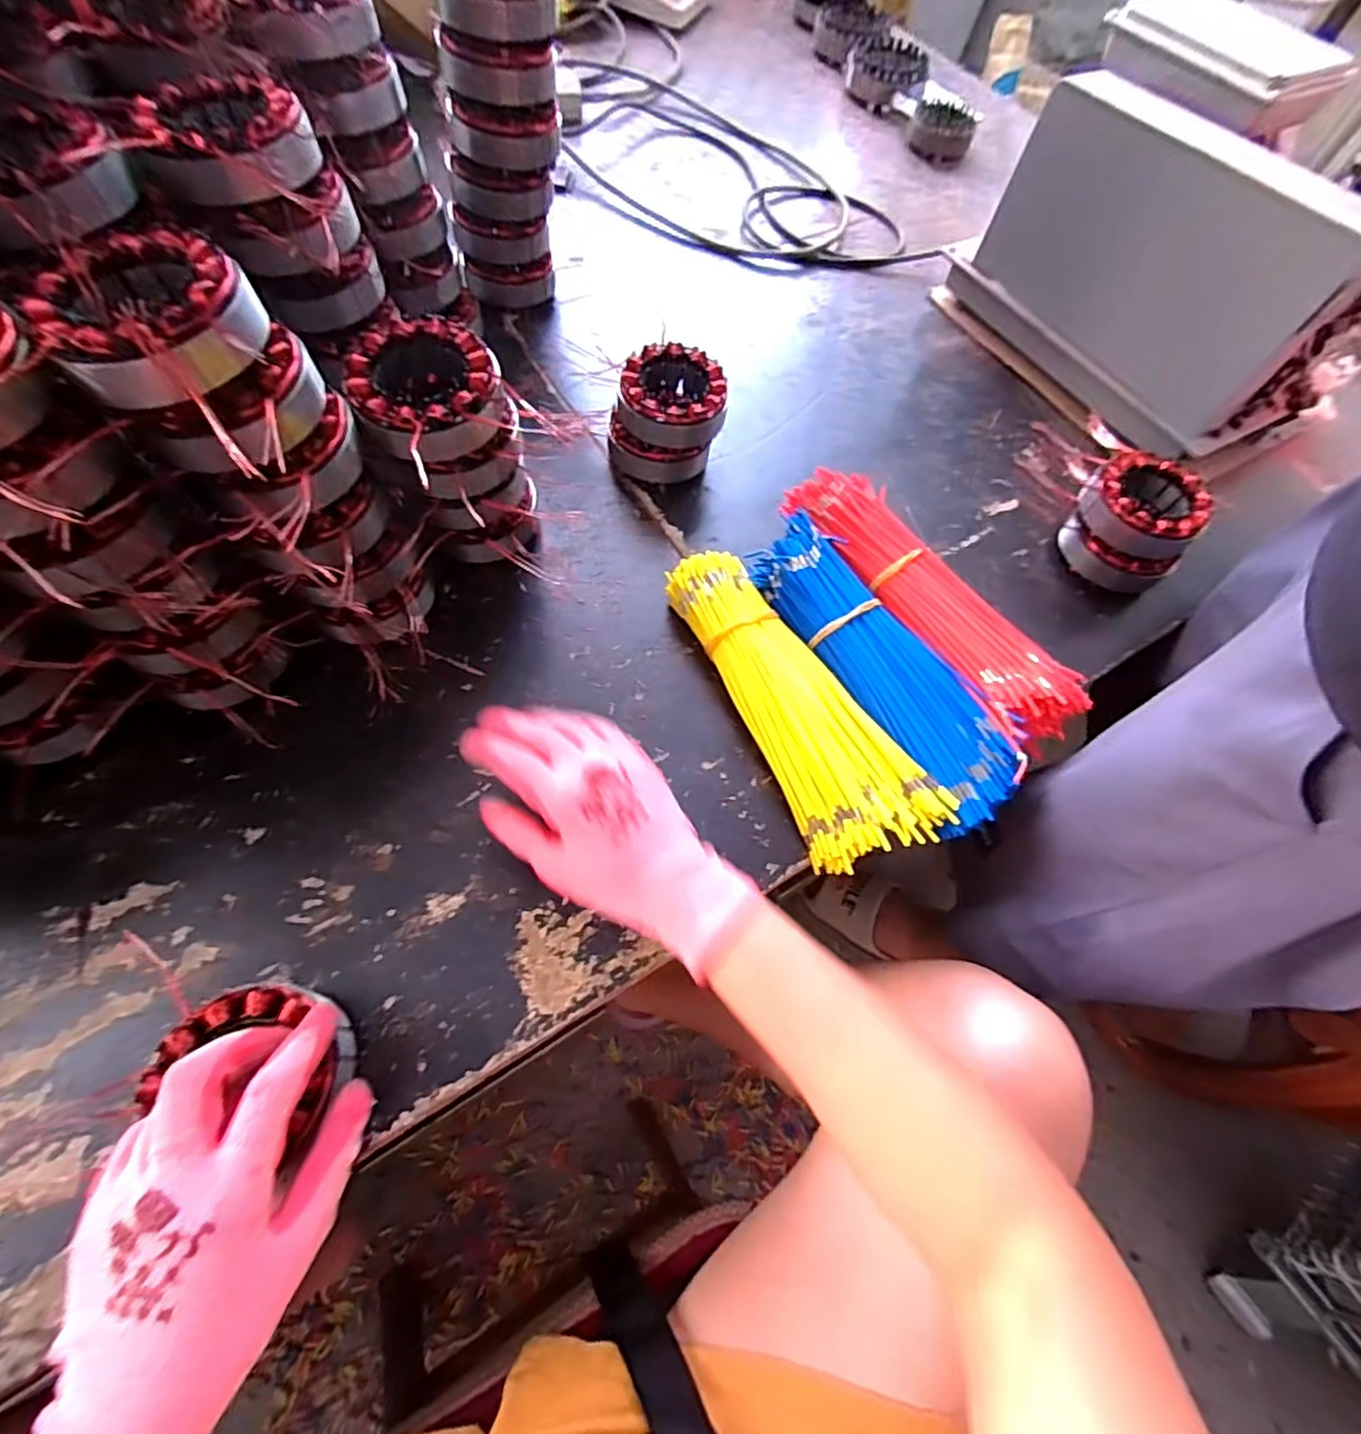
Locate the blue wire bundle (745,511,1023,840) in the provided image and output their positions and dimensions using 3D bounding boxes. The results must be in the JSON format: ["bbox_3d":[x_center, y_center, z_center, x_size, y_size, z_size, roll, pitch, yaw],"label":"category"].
[{"bbox_3d":[0.139,-0.039,0.460,0.081,0.050,0.254,-28,69,-17],"label":"blue wire bundle"}]

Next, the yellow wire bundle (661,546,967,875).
[{"bbox_3d":[0.073,-0.011,0.445,0.086,0.043,0.251,-28,69,-17],"label":"yellow wire bundle"}]

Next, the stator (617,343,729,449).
[{"bbox_3d":[-0.008,-0.257,0.518,0.084,0.040,0.077,2,63,-5],"label":"stator"}]

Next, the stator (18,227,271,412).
[{"bbox_3d":[-0.233,-0.178,0.285,0.083,0.032,0.086,-32,71,-20],"label":"stator"}]

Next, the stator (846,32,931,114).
[{"bbox_3d":[0.299,-0.938,0.940,0.117,0.049,0.143,13,63,2],"label":"stator"}]

